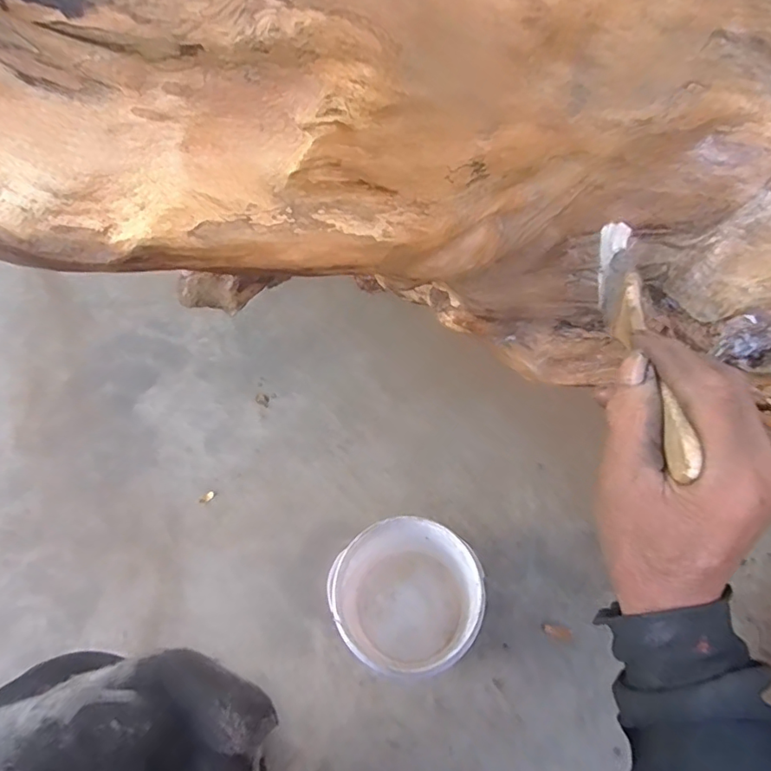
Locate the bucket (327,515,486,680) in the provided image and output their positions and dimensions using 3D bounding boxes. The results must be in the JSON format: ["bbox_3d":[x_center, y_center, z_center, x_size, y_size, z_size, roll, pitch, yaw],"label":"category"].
[{"bbox_3d":[0.025,0.246,0.625,0.141,0.140,0.143,-1,62,2],"label":"bucket"}]

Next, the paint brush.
[{"bbox_3d":[0.140,-0.027,0.288,0.016,0.032,0.180,3,47,4],"label":"paint brush"}]

